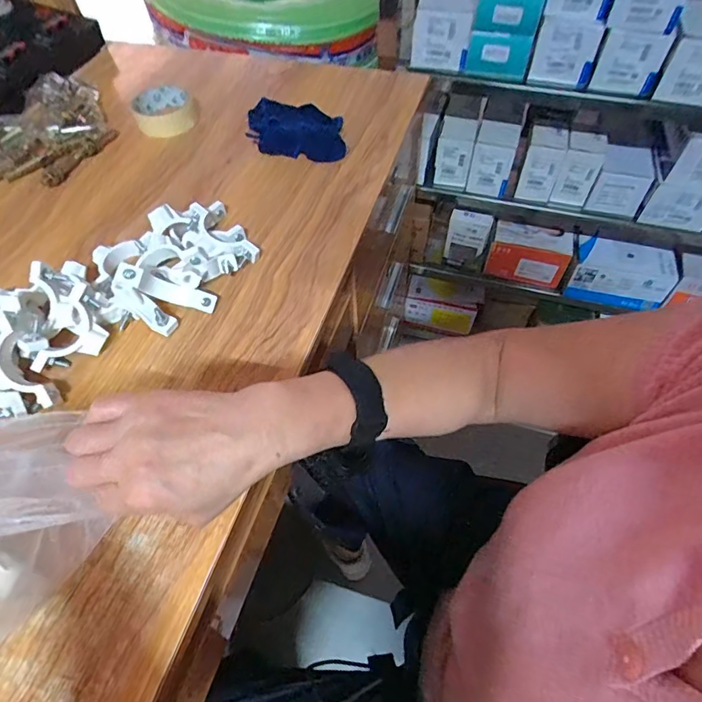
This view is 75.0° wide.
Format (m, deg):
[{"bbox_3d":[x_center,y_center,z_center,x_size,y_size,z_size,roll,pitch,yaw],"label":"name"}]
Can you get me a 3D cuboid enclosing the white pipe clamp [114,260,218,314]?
[{"bbox_3d":[-0.174,-0.058,0.434,0.088,0.031,0.022,20,52,-24],"label":"white pipe clamp"}]

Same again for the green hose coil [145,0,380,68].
[{"bbox_3d":[-0.175,-0.757,0.973,0.433,0.139,0.456,1,56,2],"label":"green hose coil"}]

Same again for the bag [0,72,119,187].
[{"bbox_3d":[-0.418,-0.302,0.624,0.175,0.039,0.218,-1,56,0],"label":"bag"}]

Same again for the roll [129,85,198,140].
[{"bbox_3d":[-0.261,-0.339,0.649,0.086,0.030,0.088,-1,56,1],"label":"roll"}]

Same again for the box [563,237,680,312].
[{"bbox_3d":[0.568,-0.158,0.974,0.190,0.117,0.080,13,57,10],"label":"box"}]

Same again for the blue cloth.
[{"bbox_3d":[-0.077,-0.301,0.615,0.153,0.033,0.089,23,59,16],"label":"blue cloth"}]

